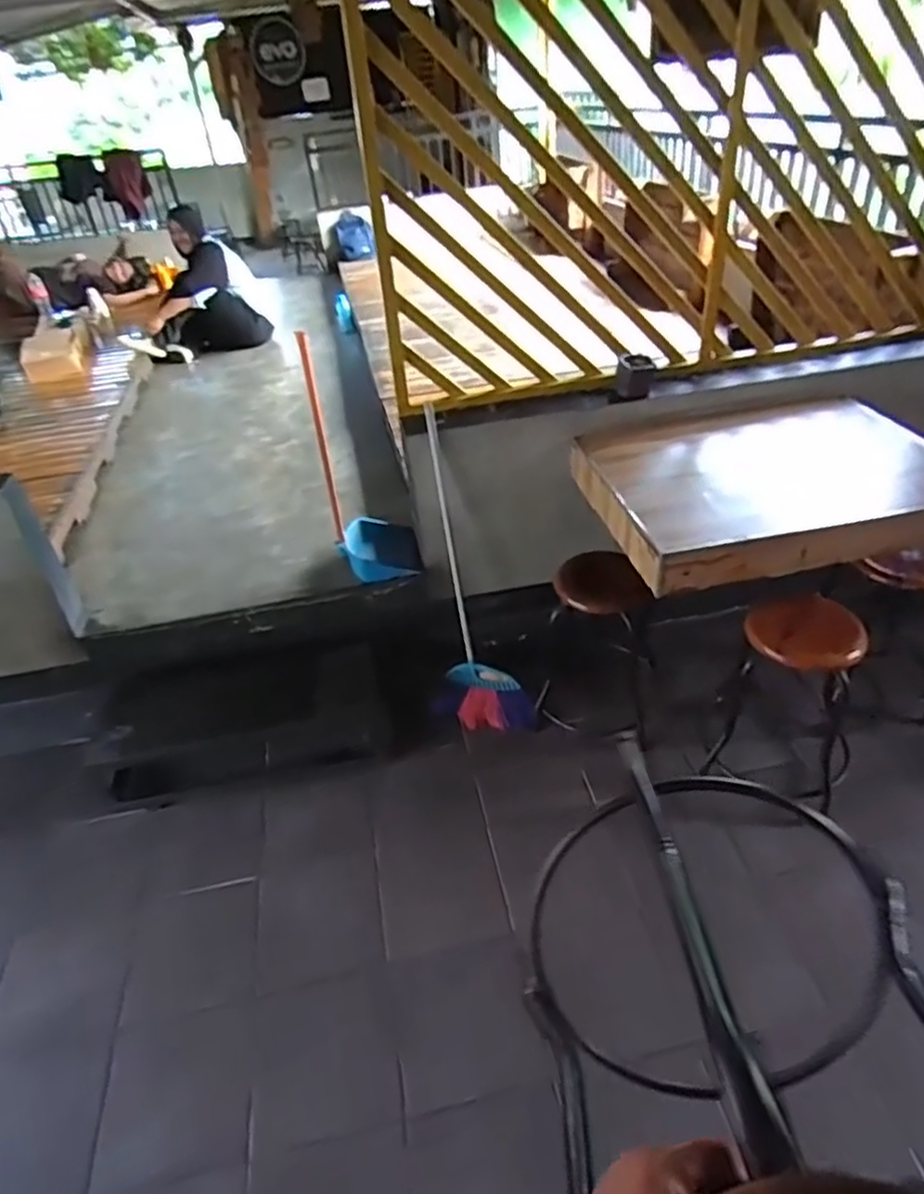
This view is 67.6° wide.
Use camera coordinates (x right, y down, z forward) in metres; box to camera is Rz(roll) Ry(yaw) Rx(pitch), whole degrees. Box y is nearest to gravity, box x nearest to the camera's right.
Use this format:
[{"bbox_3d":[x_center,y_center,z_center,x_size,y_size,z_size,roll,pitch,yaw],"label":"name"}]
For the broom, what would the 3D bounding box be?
[{"bbox_3d":[-0.029,-0.046,1.995,0.248,0.958,0.170,-19,14,-17],"label":"broom"}]

